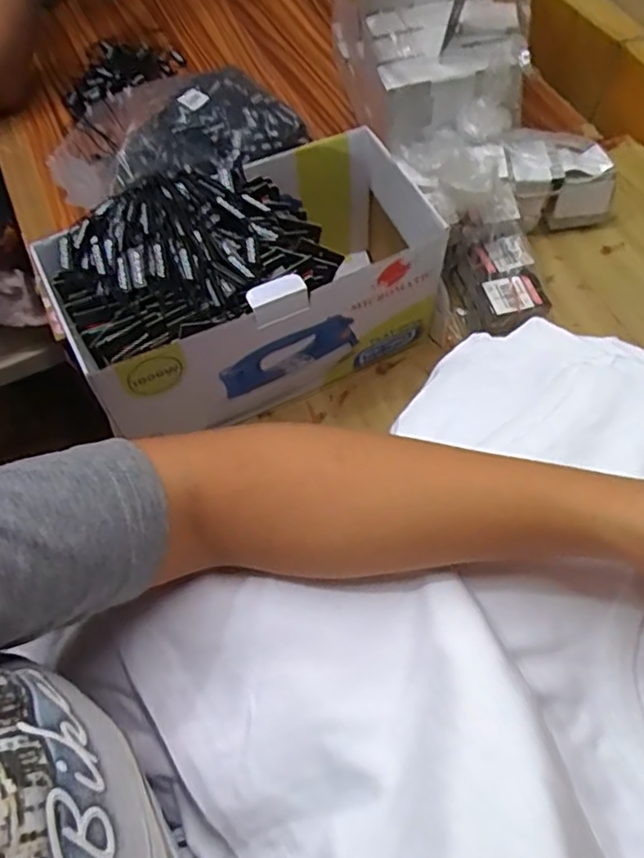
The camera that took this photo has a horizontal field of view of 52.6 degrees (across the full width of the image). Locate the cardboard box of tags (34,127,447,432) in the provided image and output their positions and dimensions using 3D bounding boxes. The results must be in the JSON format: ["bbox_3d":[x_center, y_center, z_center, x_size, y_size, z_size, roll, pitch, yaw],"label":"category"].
[{"bbox_3d":[-0.052,-0.112,0.501,0.277,0.124,0.143,-25,63,-11],"label":"cardboard box of tags"}]

